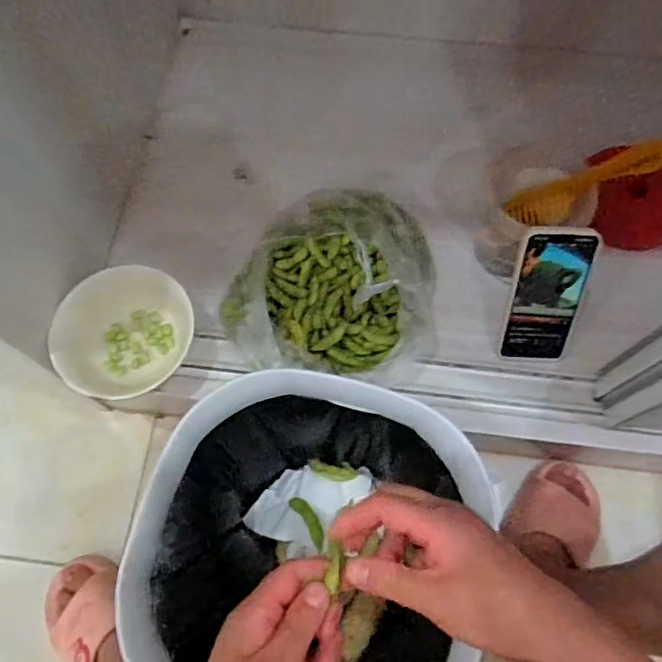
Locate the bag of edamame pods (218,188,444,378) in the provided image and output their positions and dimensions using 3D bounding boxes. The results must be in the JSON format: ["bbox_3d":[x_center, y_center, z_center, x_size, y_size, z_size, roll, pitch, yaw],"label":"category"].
[{"bbox_3d":[0.004,-0.064,0.666,0.246,0.111,0.234,2,68,2],"label":"bag of edamame pods"}]

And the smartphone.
[{"bbox_3d":[0.234,-0.032,0.614,0.075,0.170,0.018,0,33,-1],"label":"smartphone"}]

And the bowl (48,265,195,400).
[{"bbox_3d":[-0.233,0.004,0.653,0.153,0.081,0.136,-21,70,-8],"label":"bowl"}]

